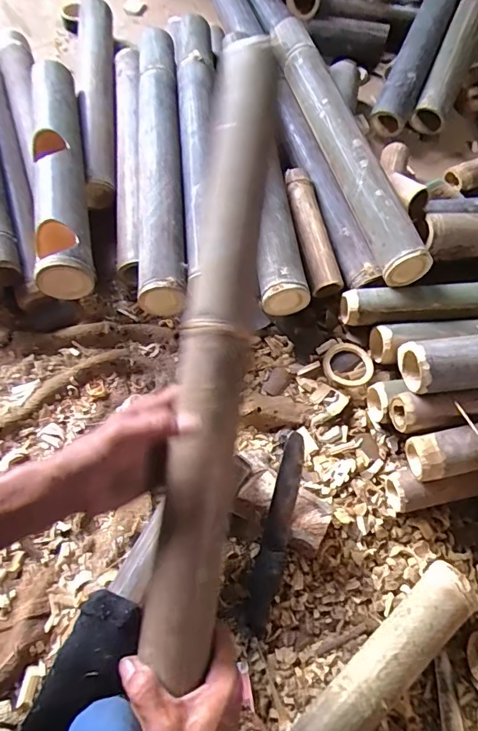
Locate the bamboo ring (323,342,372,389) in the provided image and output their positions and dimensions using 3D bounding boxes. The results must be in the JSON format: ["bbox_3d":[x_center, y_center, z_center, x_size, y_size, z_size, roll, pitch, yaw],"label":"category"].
[{"bbox_3d":[0.177,-0.004,0.748,0.077,0.010,0.082,1,66,-3],"label":"bamboo ring"}]

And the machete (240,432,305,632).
[{"bbox_3d":[0.047,0.221,0.611,0.035,0.020,0.262,13,92,3],"label":"machete"}]

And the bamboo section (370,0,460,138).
[{"bbox_3d":[0.391,-0.693,1.003,0.077,0.059,0.418,23,83,7],"label":"bamboo section"}]

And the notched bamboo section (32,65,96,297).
[{"bbox_3d":[-0.300,-0.335,0.767,0.094,0.063,0.484,-8,67,-7],"label":"notched bamboo section"}]

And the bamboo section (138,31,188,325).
[{"bbox_3d":[-0.141,-0.379,0.807,0.074,0.062,0.628,-3,67,-5],"label":"bamboo section"}]

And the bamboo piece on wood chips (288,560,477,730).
[{"bbox_3d":[0.137,0.403,0.558,0.397,0.065,0.060,-38,74,-17],"label":"bamboo piece on wood chips"}]

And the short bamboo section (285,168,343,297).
[{"bbox_3d":[0.126,-0.236,0.804,0.058,0.045,0.234,-9,67,-7],"label":"short bamboo section"}]

